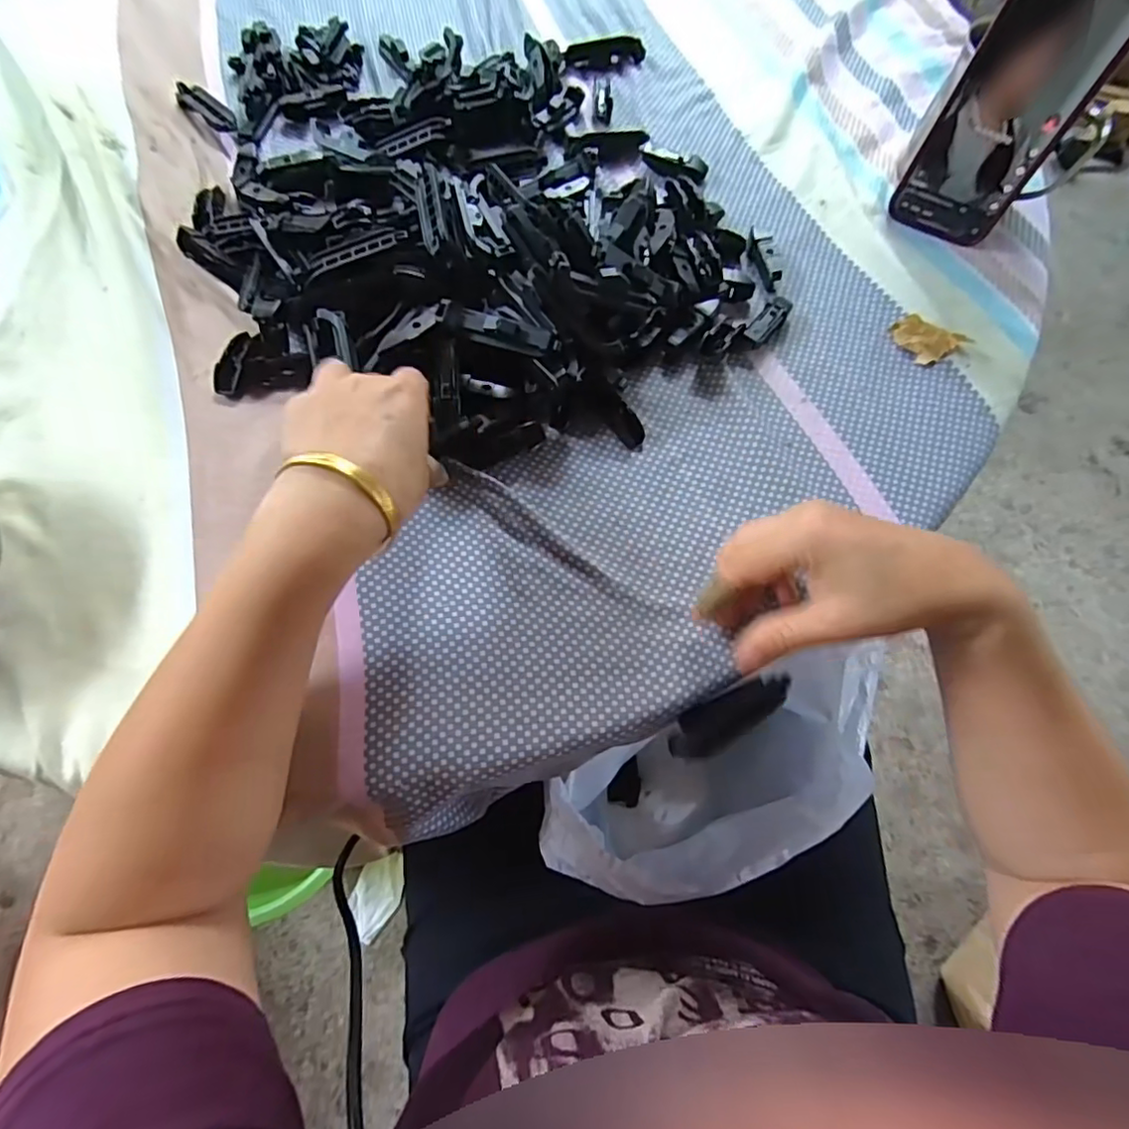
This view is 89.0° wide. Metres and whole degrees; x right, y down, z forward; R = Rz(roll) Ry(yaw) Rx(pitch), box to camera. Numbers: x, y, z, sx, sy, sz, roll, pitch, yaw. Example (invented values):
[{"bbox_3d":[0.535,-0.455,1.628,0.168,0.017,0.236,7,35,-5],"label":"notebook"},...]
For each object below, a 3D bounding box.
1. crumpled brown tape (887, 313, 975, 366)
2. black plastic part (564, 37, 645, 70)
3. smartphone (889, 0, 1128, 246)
[{"bbox_3d":[0.246,-0.156,0.392,0.027,0.014,0.041,-33,72,-14],"label":"crumpled brown tape"},{"bbox_3d":[0.034,-0.442,0.497,0.070,0.015,0.013,-15,69,-8],"label":"black plastic part"},{"bbox_3d":[0.294,-0.300,0.379,0.075,0.157,0.010,27,58,8],"label":"smartphone"}]

